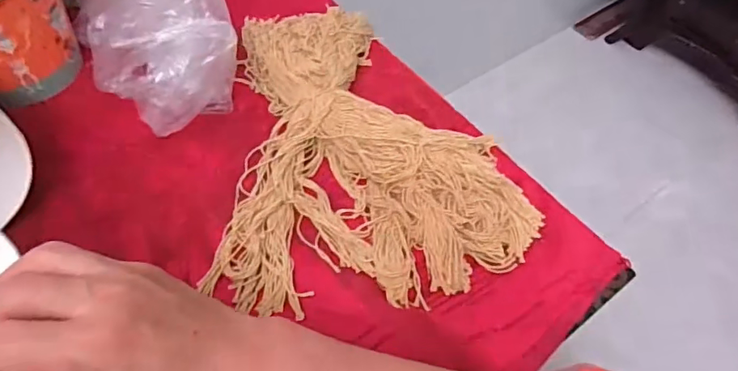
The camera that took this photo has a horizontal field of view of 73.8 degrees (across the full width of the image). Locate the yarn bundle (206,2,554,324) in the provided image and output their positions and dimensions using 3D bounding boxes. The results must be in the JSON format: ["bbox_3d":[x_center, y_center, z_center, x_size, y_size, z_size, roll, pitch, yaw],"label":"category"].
[{"bbox_3d":[-0.003,-0.058,0.533,0.309,0.047,0.377,-4,55,-6],"label":"yarn bundle"}]

